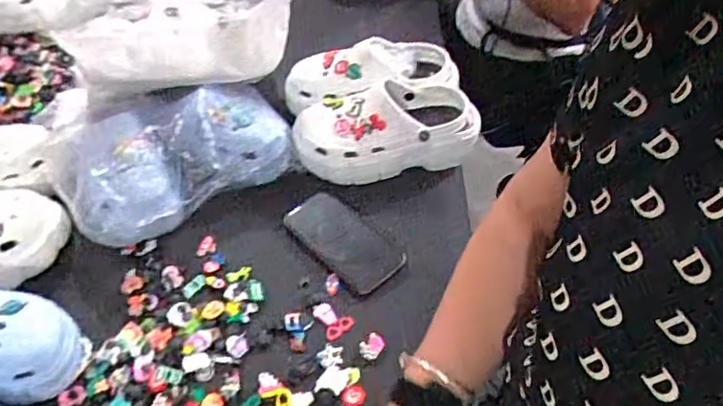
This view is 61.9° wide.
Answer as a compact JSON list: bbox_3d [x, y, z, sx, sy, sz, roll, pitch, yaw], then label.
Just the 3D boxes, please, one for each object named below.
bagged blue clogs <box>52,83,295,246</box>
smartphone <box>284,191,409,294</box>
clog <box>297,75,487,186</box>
[{"bbox_3d":[-0.248,-0.069,0.809,0.296,0.120,0.168,-27,56,-18],"label":"bagged blue clogs"},{"bbox_3d":[-0.025,0.048,0.782,0.161,0.011,0.076,38,62,26],"label":"smartphone"},{"bbox_3d":[0.033,-0.106,0.847,0.249,0.089,0.113,-14,53,-9],"label":"clog"}]

